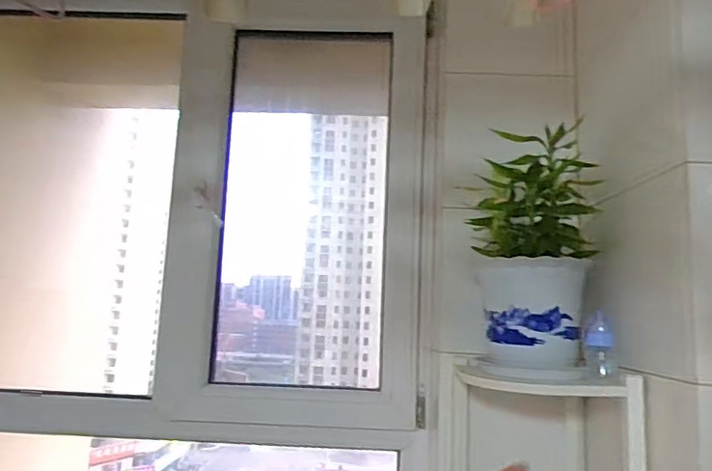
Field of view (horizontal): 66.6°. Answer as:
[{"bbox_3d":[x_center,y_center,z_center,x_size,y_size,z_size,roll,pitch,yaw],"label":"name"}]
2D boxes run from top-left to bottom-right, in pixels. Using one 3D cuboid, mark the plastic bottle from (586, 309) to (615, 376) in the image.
[{"bbox_3d":[0.397,0.180,0.880,0.046,0.097,0.048,-1,-9,23],"label":"plastic bottle"}]

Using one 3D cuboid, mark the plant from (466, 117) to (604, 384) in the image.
[{"bbox_3d":[0.318,0.033,0.990,0.209,0.427,0.209,0,-8,18],"label":"plant"}]

